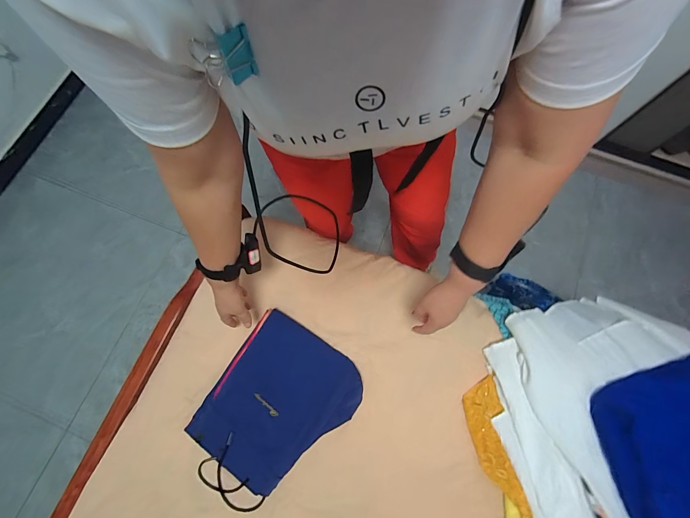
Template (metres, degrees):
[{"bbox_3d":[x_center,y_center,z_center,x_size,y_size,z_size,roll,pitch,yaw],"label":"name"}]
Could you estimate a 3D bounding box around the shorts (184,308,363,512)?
[{"bbox_3d":[-0.151,0.319,0.656,0.271,0.039,0.354,32,76,8],"label":"shorts"}]

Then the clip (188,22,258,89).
[{"bbox_3d":[-0.080,-0.134,0.212,0.035,0.029,0.021,-13,74,-5],"label":"clip"}]

